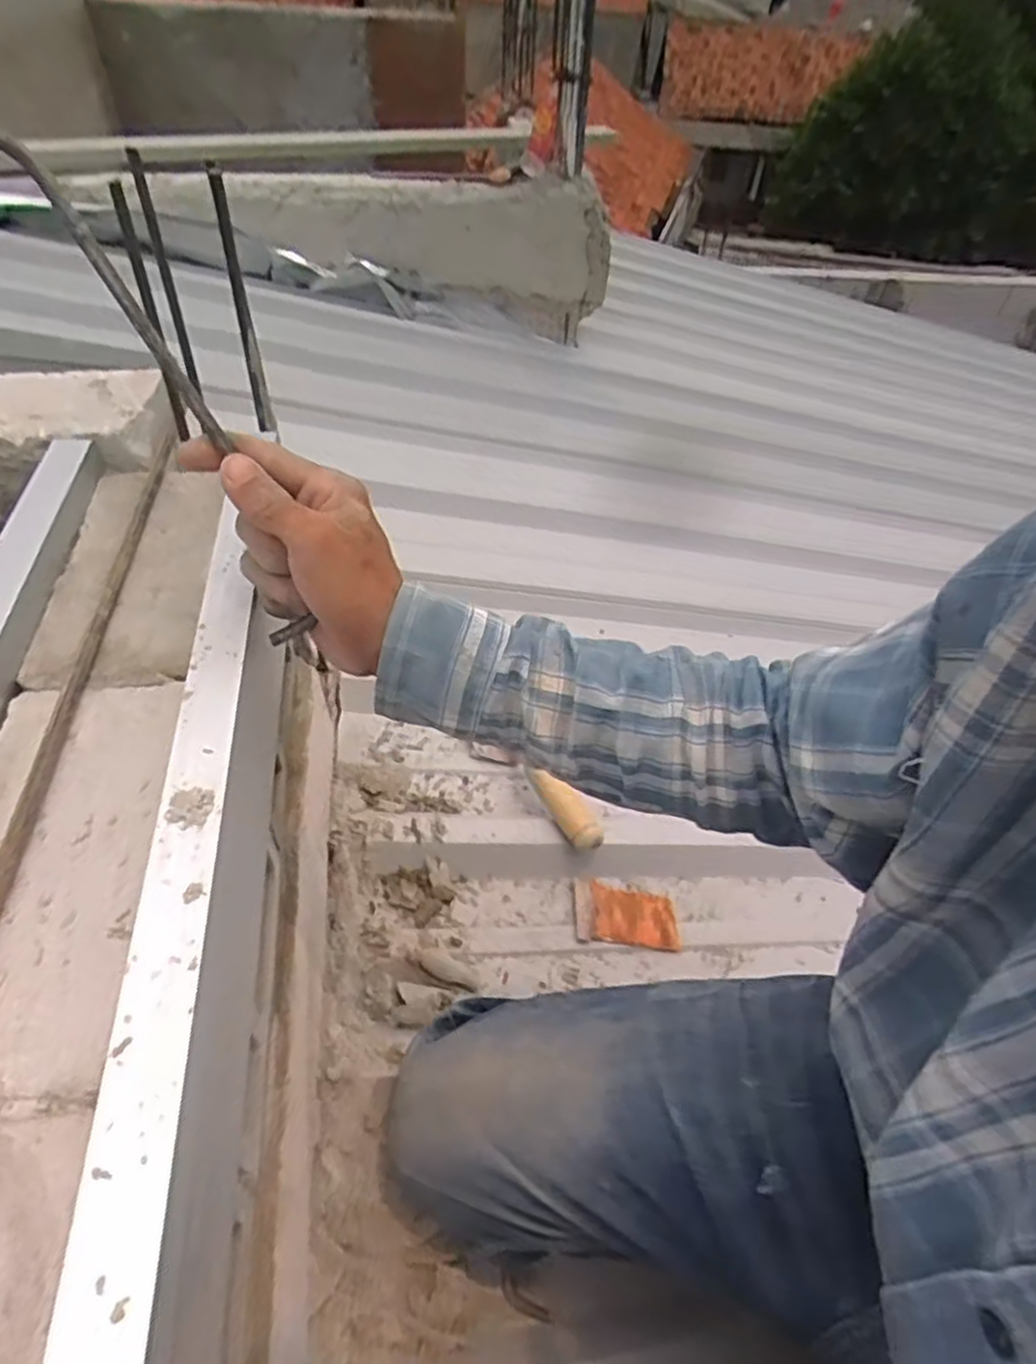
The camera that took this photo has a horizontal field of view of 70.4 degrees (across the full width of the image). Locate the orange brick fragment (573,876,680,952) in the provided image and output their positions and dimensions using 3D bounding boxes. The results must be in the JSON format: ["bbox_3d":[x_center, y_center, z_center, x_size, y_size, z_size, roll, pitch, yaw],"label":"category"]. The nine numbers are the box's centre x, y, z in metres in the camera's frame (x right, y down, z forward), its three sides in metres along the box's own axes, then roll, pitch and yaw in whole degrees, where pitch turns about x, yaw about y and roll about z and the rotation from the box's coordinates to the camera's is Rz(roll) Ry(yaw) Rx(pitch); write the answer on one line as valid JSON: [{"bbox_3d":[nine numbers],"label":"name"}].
[{"bbox_3d":[0.117,0.246,0.772,0.117,0.022,0.058,18,45,-12],"label":"orange brick fragment"}]

